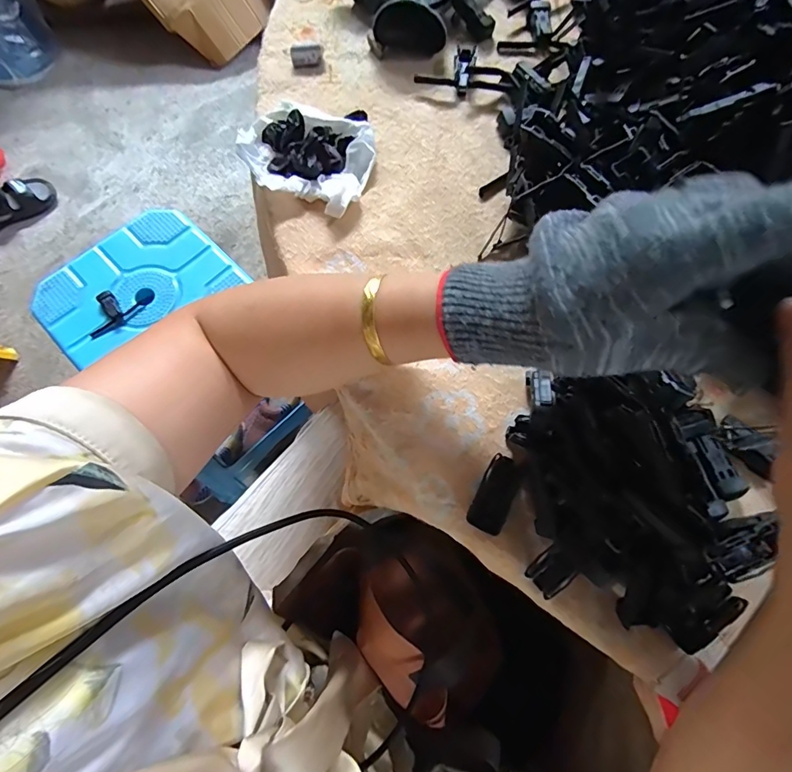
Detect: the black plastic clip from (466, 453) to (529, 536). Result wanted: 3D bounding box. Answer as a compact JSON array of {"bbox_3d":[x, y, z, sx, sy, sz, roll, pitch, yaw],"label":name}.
[{"bbox_3d":[0.062,0.066,0.273,0.023,0.011,0.047,29,73,11],"label":"black plastic clip"}]

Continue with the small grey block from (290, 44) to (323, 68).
[{"bbox_3d":[-0.080,-0.300,0.405,0.029,0.012,0.013,-6,70,-1],"label":"small grey block"}]

